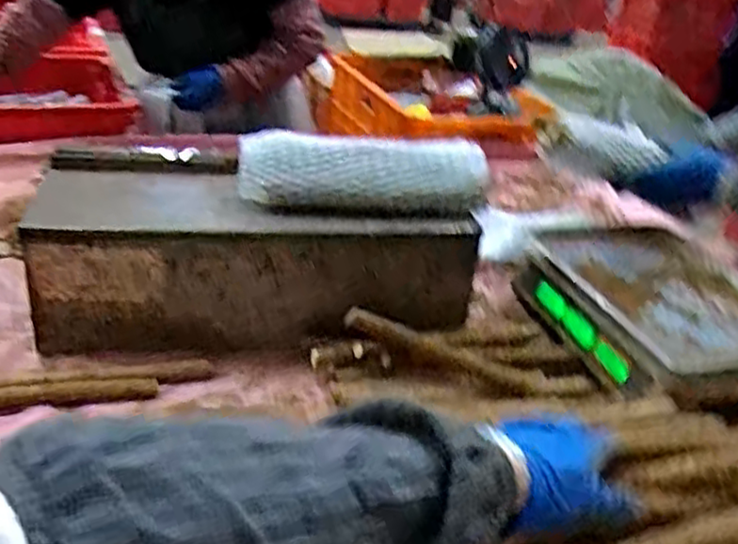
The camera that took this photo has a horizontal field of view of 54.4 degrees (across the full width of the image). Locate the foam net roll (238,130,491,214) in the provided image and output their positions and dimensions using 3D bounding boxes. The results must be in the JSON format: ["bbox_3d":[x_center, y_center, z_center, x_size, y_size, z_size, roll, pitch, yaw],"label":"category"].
[{"bbox_3d":[-0.004,-0.120,0.864,0.290,0.078,0.062,-2,29,-15],"label":"foam net roll"}]

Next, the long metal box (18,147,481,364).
[{"bbox_3d":[-0.142,-0.013,0.909,0.509,0.185,0.236,0,29,-12],"label":"long metal box"}]

